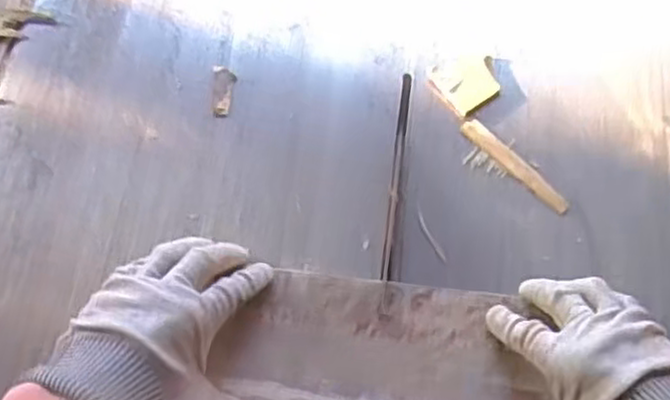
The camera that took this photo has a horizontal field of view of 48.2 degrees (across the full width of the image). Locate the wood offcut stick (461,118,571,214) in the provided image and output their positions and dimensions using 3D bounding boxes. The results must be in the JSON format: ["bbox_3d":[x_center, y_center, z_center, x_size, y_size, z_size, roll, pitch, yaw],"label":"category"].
[{"bbox_3d":[0.144,-0.028,0.602,0.015,0.007,0.106,-40,74,-16],"label":"wood offcut stick"}]

